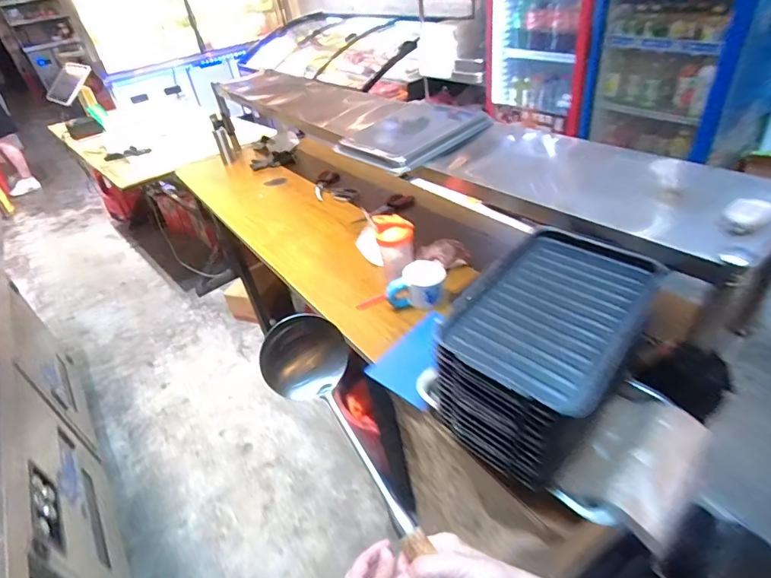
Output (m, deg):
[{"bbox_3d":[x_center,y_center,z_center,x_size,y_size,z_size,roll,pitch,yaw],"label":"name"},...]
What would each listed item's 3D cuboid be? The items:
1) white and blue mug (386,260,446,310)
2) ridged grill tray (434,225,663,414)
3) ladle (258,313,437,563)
[{"bbox_3d":[0.070,-0.011,1.007,0.130,0.074,0.112,-1,38,8],"label":"white and blue mug"},{"bbox_3d":[0.230,0.024,0.610,0.215,0.055,0.297,26,48,35],"label":"ridged grill tray"},{"bbox_3d":[-0.010,0.178,0.429,0.090,0.068,0.354,-27,62,-24],"label":"ladle"}]

